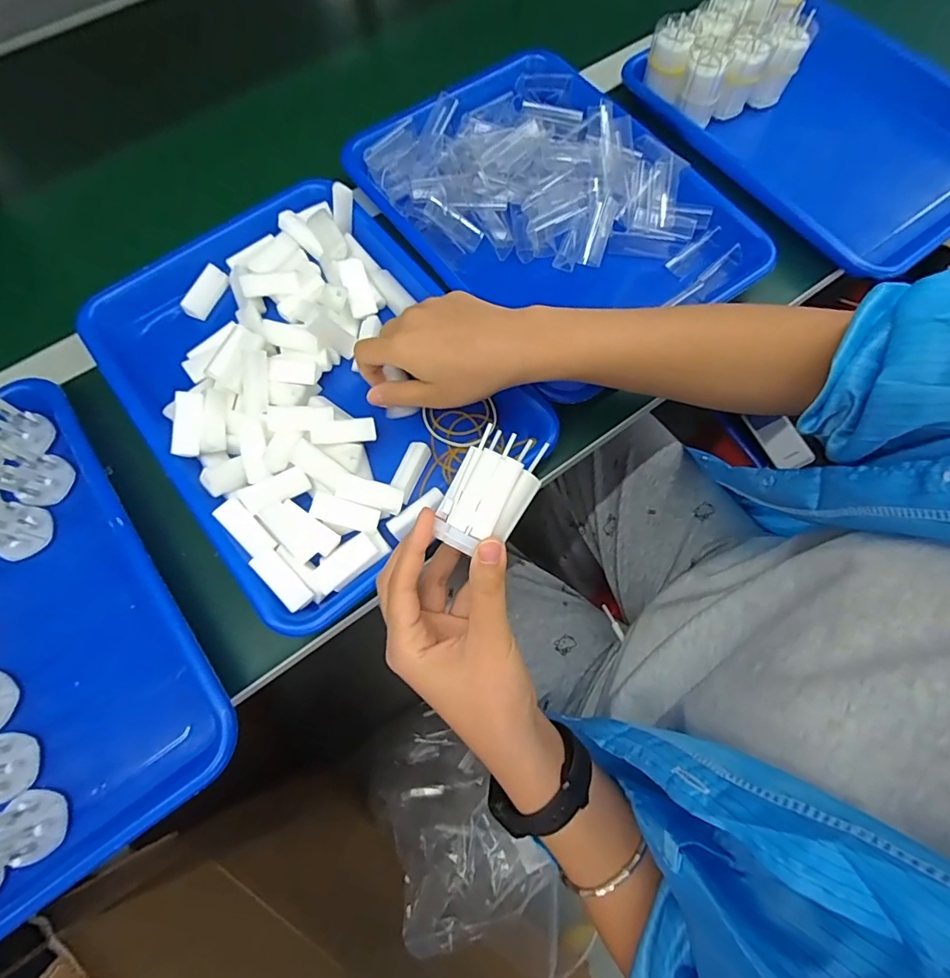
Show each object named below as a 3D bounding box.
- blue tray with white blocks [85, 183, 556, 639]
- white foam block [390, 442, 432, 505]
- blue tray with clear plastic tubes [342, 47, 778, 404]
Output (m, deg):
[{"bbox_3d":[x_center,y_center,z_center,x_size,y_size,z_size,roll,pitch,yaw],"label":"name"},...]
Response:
[{"bbox_3d":[-0.132,-0.092,0.392,0.246,0.042,0.332,-38,75,-12],"label":"blue tray with white blocks"},{"bbox_3d":[-0.048,-0.014,0.373,0.018,0.008,0.043,23,73,8],"label":"white foam block"},{"bbox_3d":[0.062,-0.251,0.447,0.240,0.057,0.328,-35,75,-11],"label":"blue tray with clear plastic tubes"}]

